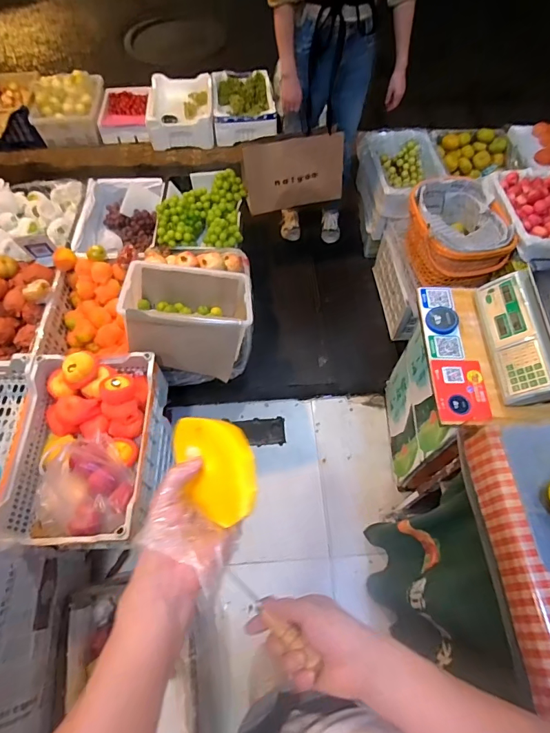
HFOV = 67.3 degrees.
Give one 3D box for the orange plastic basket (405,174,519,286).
[{"bbox_3d":[0.605,-0.480,1.423,0.300,0.250,0.380,-7,61,-3],"label":"orange plastic basket"}]

